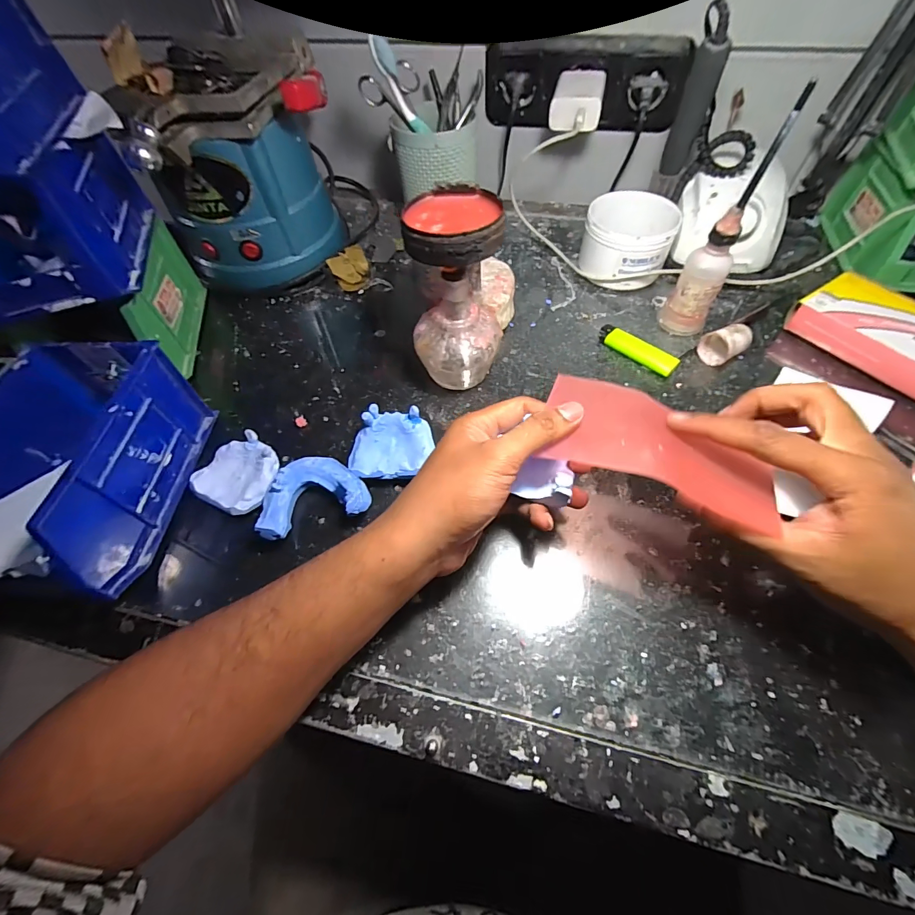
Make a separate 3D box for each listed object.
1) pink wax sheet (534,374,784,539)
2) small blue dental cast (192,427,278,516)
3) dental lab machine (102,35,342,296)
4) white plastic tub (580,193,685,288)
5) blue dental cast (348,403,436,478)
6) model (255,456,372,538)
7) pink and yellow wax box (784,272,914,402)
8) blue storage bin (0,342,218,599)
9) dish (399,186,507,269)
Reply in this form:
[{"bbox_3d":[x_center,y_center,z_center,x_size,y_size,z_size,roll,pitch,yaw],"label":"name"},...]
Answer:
[{"bbox_3d":[0.120,-0.010,0.249,0.137,0.015,0.071,22,62,16],"label":"pink wax sheet"},{"bbox_3d":[-0.171,0.013,0.323,0.056,0.027,0.059,-1,58,2],"label":"small blue dental cast"},{"bbox_3d":[-0.211,-0.298,0.438,0.209,0.174,0.165,-37,63,-19],"label":"dental lab machine"},{"bbox_3d":[0.181,-0.229,0.440,0.088,0.065,0.075,22,61,16],"label":"white plastic tub"},{"bbox_3d":[-0.053,-0.009,0.329,0.062,0.031,0.055,4,58,5],"label":"blue dental cast"},{"bbox_3d":[-0.108,0.027,0.312,0.077,0.027,0.058,-16,58,-7],"label":"model"},{"bbox_3d":[0.394,-0.104,0.368,0.089,0.034,0.153,-30,61,-15],"label":"pink and yellow wax box"},{"bbox_3d":[-0.273,0.009,0.294,0.106,0.089,0.164,2,58,4],"label":"blue storage bin"},{"bbox_3d":[-0.003,-0.166,0.291,0.071,0.017,0.074,-2,59,3],"label":"dish"}]

